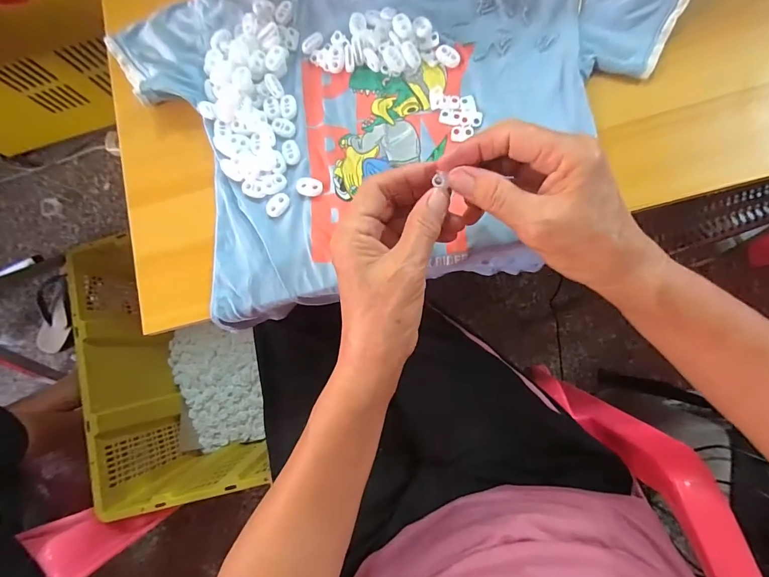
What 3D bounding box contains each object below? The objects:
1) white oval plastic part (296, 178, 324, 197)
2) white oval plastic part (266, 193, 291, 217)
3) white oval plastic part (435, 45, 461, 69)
[{"bbox_3d":[-0.066,-0.090,0.330,0.022,0.005,0.017,12,86,7],"label":"white oval plastic part"},{"bbox_3d":[-0.094,-0.074,0.330,0.014,0.006,0.023,41,90,8],"label":"white oval plastic part"},{"bbox_3d":[0.057,-0.205,0.331,0.023,0.005,0.015,40,90,8],"label":"white oval plastic part"}]

